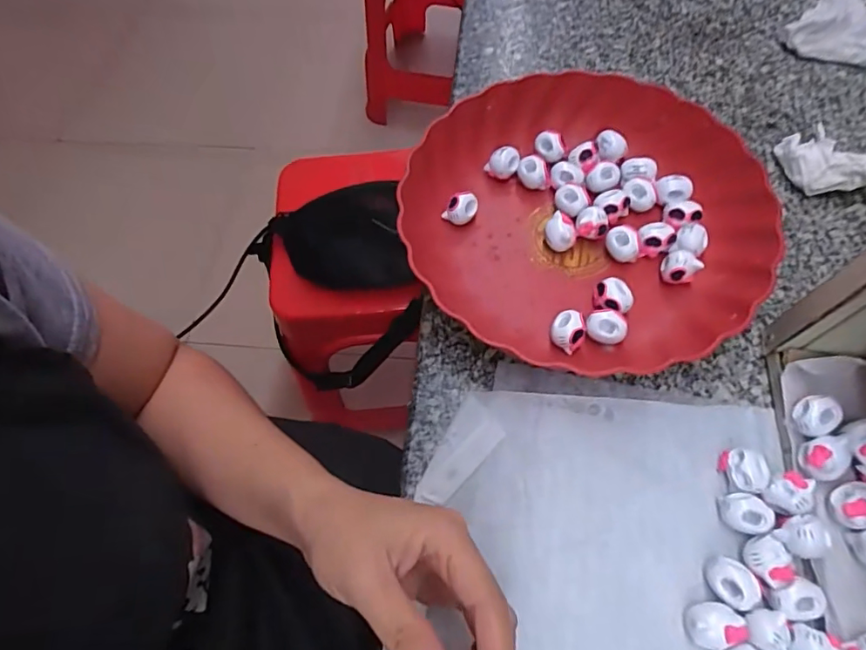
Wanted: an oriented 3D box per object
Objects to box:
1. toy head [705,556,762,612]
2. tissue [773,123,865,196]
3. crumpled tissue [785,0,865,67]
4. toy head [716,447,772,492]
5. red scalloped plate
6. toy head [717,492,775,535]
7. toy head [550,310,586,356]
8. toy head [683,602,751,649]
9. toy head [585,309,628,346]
[{"bbox_3d":[0.157,0.137,0.268,0.025,0.018,0.023,11,64,8],"label":"toy head"},{"bbox_3d":[0.303,-0.123,0.380,0.059,0.032,0.075,-26,65,-11],"label":"tissue"},{"bbox_3d":[0.379,-0.275,0.459,0.110,0.014,0.109,13,64,8],"label":"crumpled tissue"},{"bbox_3d":[0.180,0.084,0.292,0.021,0.016,0.025,-7,63,-2],"label":"toy head"},{"bbox_3d":[0.104,-0.080,0.364,0.242,0.049,0.235,13,64,8],"label":"red scalloped plate"},{"bbox_3d":[0.173,0.104,0.282,0.024,0.021,0.020,18,65,11],"label":"toy head"},{"bbox_3d":[0.089,0.005,0.333,0.024,0.022,0.023,-38,68,-16],"label":"toy head"},{"bbox_3d":[0.142,0.154,0.258,0.026,0.019,0.021,-15,64,-6],"label":"toy head"},{"bbox_3d":[0.113,0.001,0.331,0.025,0.013,0.020,13,64,8],"label":"toy head"}]

